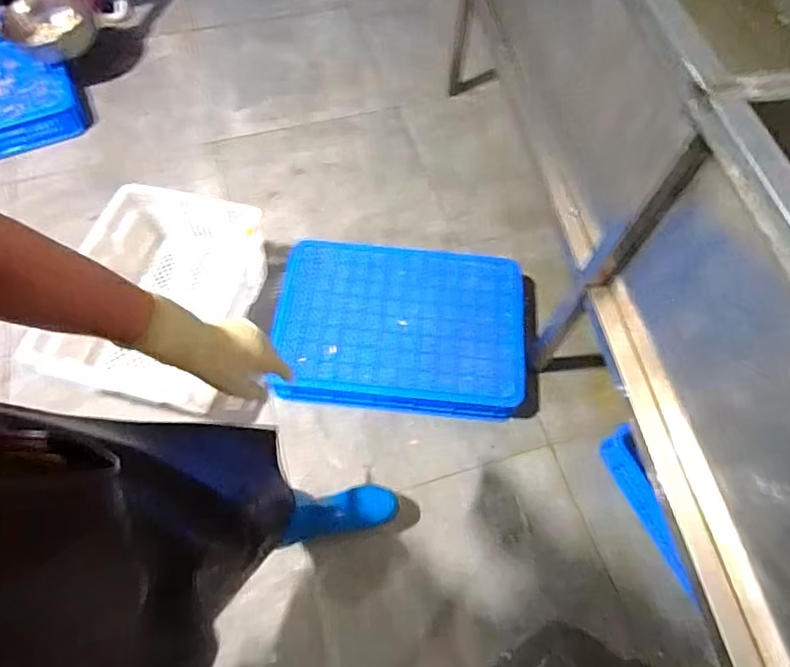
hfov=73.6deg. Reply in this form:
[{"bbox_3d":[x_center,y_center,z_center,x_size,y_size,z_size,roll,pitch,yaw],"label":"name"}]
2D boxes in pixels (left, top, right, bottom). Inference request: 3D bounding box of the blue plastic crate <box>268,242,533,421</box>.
[{"bbox_3d":[0.012,-0.022,1.269,0.579,0.080,0.401,5,64,2],"label":"blue plastic crate"}]

